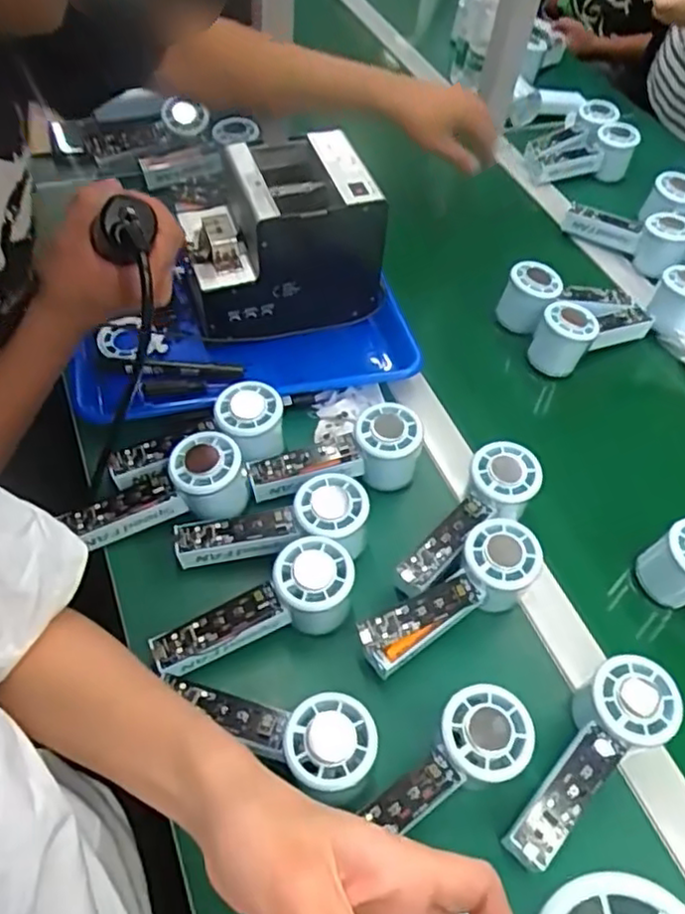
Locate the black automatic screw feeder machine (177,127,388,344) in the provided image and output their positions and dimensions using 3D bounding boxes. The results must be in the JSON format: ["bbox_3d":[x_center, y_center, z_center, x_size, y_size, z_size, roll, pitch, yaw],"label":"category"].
[{"bbox_3d":[-0.062,-0.218,0.661,0.178,0.134,0.126,-13,54,-14],"label":"black automatic screw feeder machine"}]

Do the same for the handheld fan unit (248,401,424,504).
[{"bbox_3d":[-0.003,0.005,0.570,0.146,0.056,0.051,-17,55,-17],"label":"handheld fan unit"}]

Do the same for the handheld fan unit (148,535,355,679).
[{"bbox_3d":[-0.060,0.116,0.484,0.143,0.059,0.050,-27,59,-23],"label":"handheld fan unit"}]

